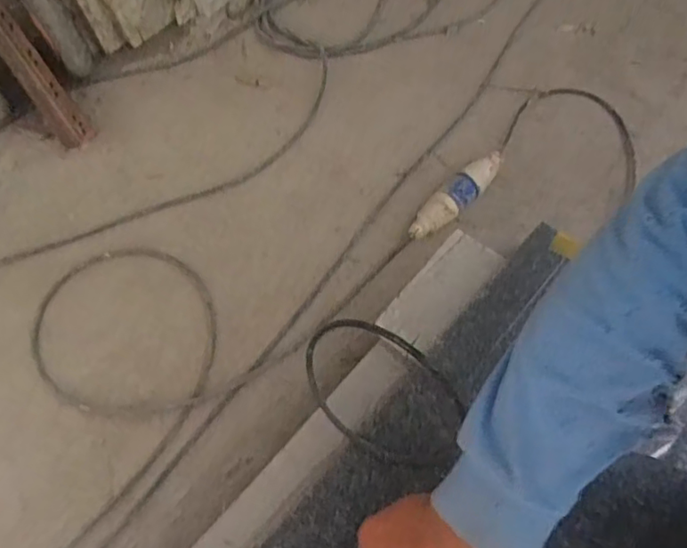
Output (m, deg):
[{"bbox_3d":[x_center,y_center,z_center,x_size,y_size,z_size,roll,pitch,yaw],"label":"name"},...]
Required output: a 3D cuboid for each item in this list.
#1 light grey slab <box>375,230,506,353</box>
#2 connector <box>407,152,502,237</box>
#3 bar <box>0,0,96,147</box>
[{"bbox_3d":[0.114,0.018,0.667,0.064,0.012,0.154,38,70,19],"label":"light grey slab"},{"bbox_3d":[0.176,-0.120,0.879,0.045,0.042,0.198,41,71,20],"label":"connector"},{"bbox_3d":[-0.538,-0.361,0.969,0.059,0.043,0.328,-36,99,-15],"label":"bar"}]

